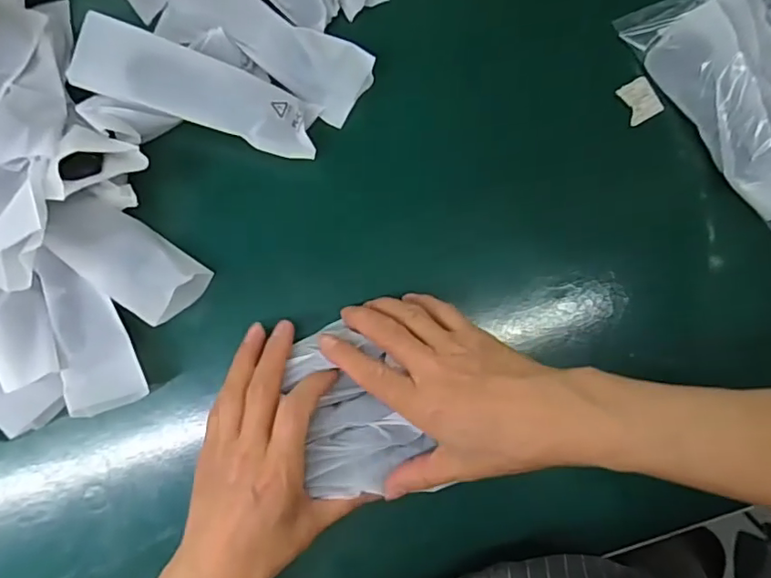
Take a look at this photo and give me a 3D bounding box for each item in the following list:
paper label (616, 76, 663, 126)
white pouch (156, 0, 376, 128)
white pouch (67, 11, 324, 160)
[{"bbox_3d":[0.187,-0.139,0.400,0.026,0.006,0.030,-28,88,-2],"label":"paper label"},{"bbox_3d":[-0.083,-0.172,0.378,0.147,0.023,0.051,27,87,1],"label":"white pouch"},{"bbox_3d":[-0.120,-0.129,0.359,0.152,0.018,0.045,18,87,-13],"label":"white pouch"}]

